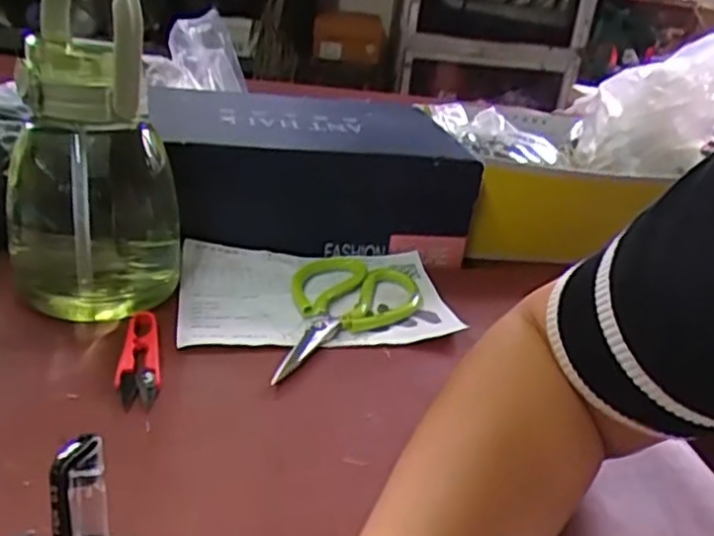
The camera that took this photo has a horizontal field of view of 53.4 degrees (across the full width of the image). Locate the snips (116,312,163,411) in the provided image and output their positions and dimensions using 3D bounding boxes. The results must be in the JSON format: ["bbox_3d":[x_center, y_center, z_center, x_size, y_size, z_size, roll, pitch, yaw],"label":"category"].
[{"bbox_3d":[-0.142,0.057,0.462,0.026,0.009,0.100,-1,24,-17],"label":"snips"}]

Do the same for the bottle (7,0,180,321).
[{"bbox_3d":[-0.188,-0.091,0.503,0.116,0.235,0.089,0,24,-14],"label":"bottle"}]

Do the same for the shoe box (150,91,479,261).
[{"bbox_3d":[-0.044,-0.096,0.708,0.296,0.109,0.208,-2,25,-19],"label":"shoe box"}]

